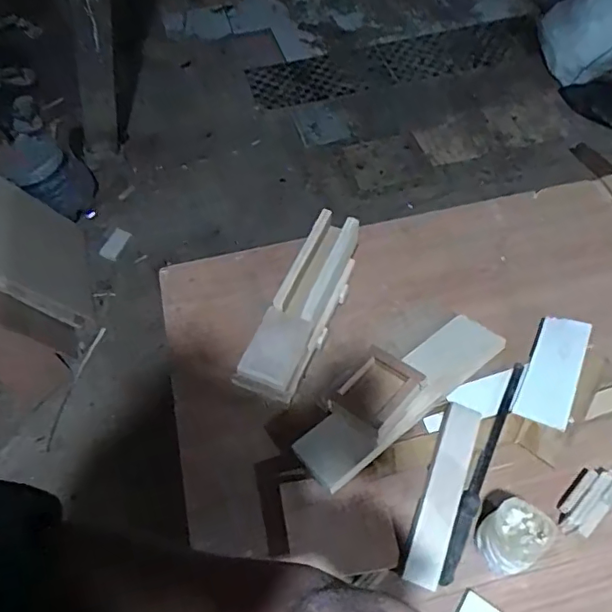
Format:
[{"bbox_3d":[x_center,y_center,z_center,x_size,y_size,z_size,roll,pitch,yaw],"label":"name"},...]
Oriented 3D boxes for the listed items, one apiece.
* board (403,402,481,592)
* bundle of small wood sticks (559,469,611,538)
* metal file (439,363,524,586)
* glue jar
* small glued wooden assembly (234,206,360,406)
[{"bbox_3d":[0.171,0.226,0.685,0.044,0.013,0.222,18,60,14],"label":"board"},{"bbox_3d":[0.340,0.235,0.663,0.091,0.030,0.048,-40,63,-20],"label":"bundle of small wood sticks"},{"bbox_3d":[0.226,0.200,0.709,0.023,0.020,0.299,22,61,17],"label":"metal file"},{"bbox_3d":[0.229,0.258,0.622,0.064,0.082,0.065,-2,57,2],"label":"glue jar"},{"bbox_3d":[0.000,-0.003,0.811,0.080,0.071,0.293,21,61,16],"label":"small glued wooden assembly"}]

